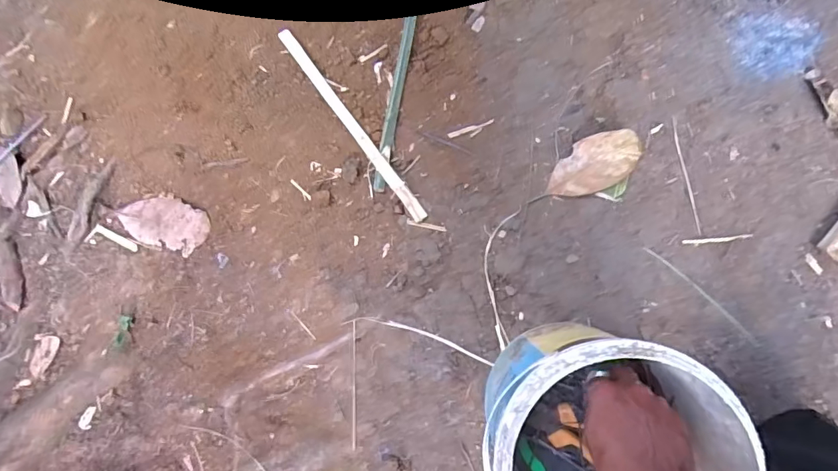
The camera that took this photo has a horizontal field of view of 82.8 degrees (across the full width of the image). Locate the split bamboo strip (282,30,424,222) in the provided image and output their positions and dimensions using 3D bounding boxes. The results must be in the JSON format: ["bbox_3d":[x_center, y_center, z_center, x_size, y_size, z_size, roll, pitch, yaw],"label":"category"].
[{"bbox_3d":[-0.079,-0.131,0.561,0.015,0.009,0.279,-37,84,1],"label":"split bamboo strip"}]

